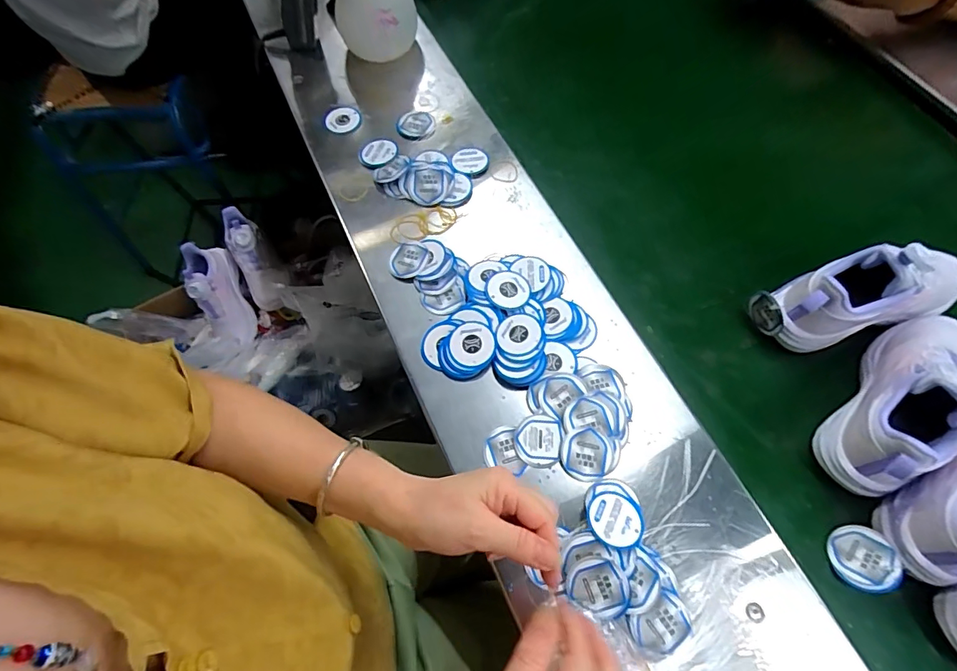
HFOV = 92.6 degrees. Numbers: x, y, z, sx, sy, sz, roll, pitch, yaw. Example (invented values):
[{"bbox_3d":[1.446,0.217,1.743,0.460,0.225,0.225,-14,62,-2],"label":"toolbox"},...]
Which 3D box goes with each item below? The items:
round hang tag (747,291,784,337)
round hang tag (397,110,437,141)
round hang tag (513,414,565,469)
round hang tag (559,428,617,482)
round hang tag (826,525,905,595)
[{"bbox_3d":[0.310,-0.022,0.498,0.009,0.047,0.046,-15,68,-4],"label":"round hang tag"},{"bbox_3d":[-0.081,-0.277,0.600,0.048,0.010,0.038,5,83,-6],"label":"round hang tag"},{"bbox_3d":[0.058,0.100,0.434,0.046,0.004,0.047,-1,68,2],"label":"round hang tag"},{"bbox_3d":[0.103,0.110,0.426,0.052,0.004,0.045,-13,68,-3],"label":"round hang tag"},{"bbox_3d":[0.342,0.199,0.407,0.048,0.005,0.053,-27,49,21],"label":"round hang tag"}]

